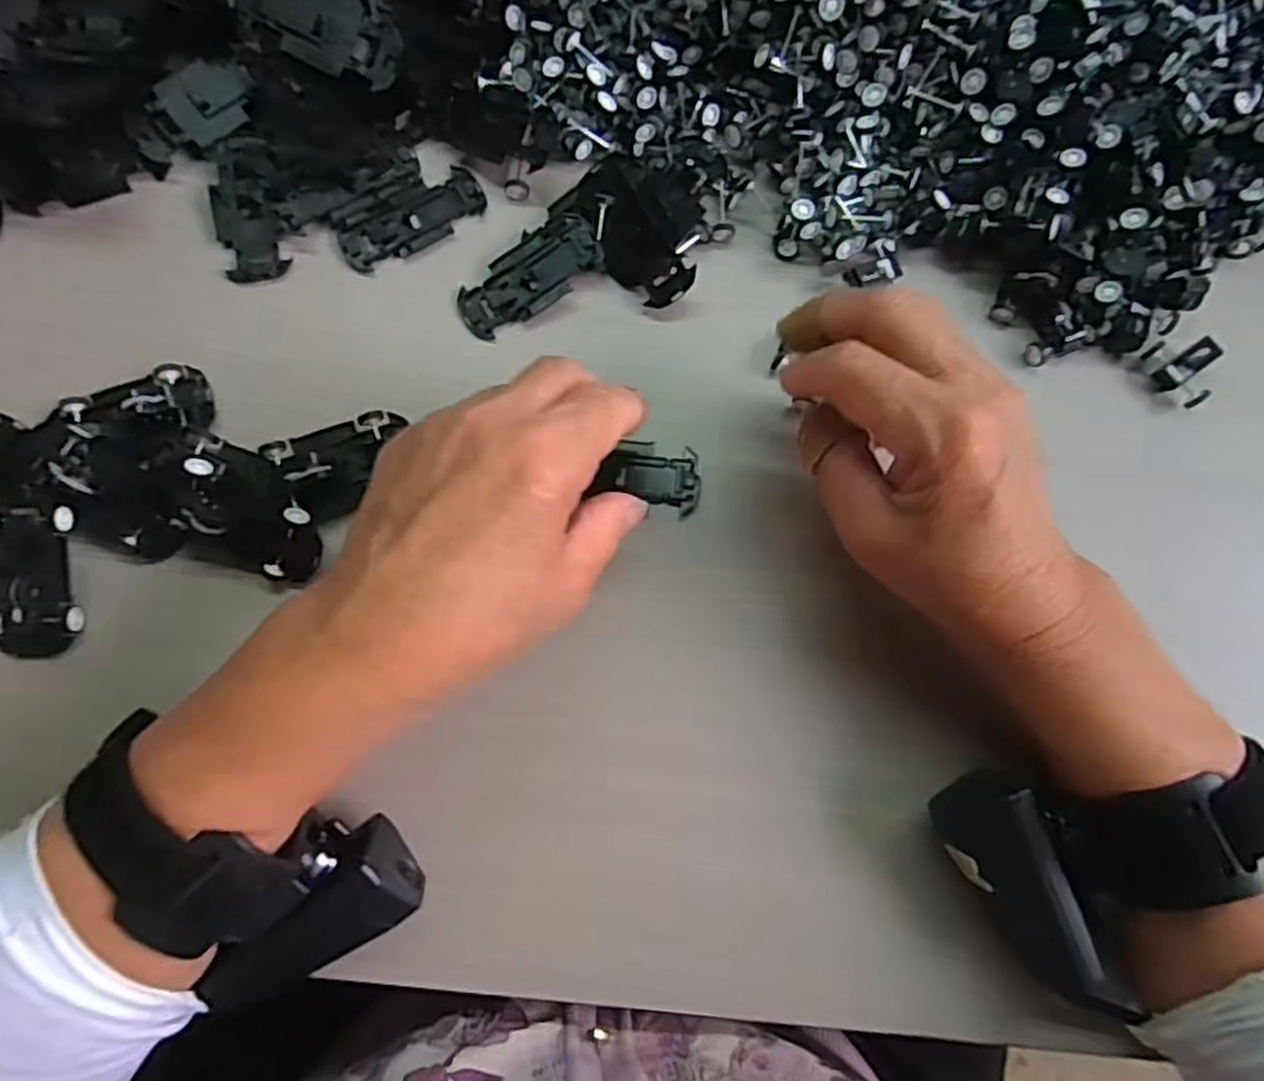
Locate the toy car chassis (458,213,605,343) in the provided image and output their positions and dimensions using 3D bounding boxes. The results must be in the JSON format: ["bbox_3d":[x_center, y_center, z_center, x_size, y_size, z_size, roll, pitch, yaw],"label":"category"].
[{"bbox_3d":[-0.044,-0.112,0.327,0.064,0.011,0.032,-44,83,-9],"label":"toy car chassis"}]

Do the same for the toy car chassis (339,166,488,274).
[{"bbox_3d":[-0.095,-0.140,0.331,0.065,0.004,0.027,-30,81,-7],"label":"toy car chassis"}]

